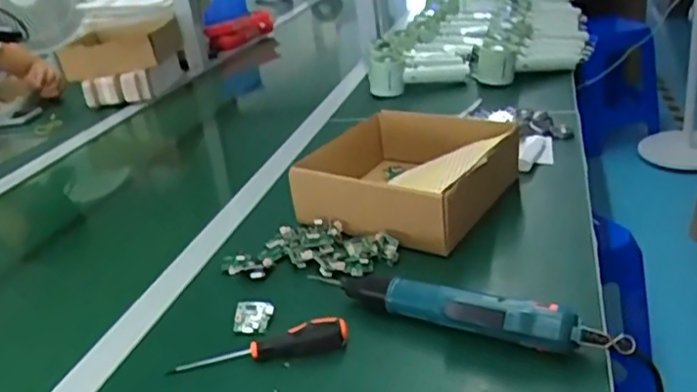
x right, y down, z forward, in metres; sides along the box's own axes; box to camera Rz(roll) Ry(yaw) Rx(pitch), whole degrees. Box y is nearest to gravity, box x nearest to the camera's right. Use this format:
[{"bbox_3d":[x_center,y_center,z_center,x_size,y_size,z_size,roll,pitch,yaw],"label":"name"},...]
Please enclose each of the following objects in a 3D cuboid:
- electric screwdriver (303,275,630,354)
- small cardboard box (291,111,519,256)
[{"bbox_3d":[0.085,0.093,0.523,0.268,0.048,0.030,10,31,33],"label":"electric screwdriver"},{"bbox_3d":[0.074,-0.035,0.750,0.219,0.072,0.241,8,30,30],"label":"small cardboard box"}]

